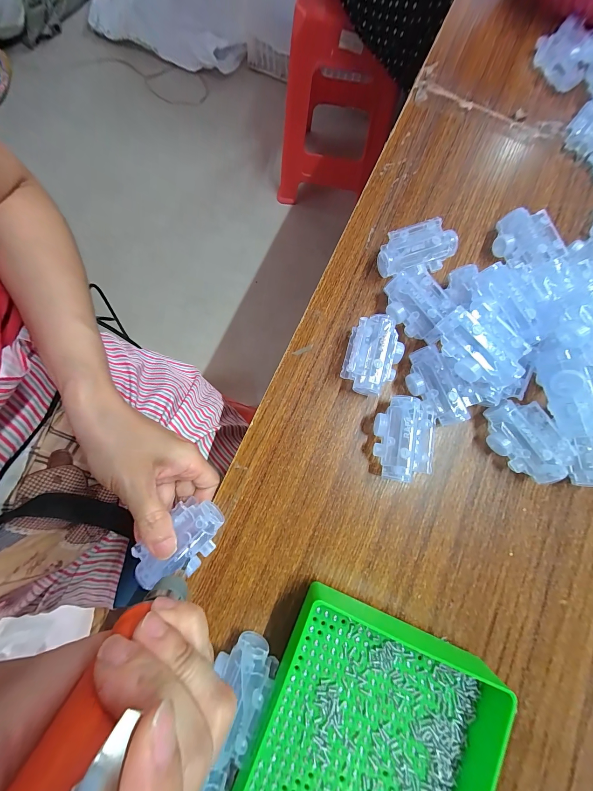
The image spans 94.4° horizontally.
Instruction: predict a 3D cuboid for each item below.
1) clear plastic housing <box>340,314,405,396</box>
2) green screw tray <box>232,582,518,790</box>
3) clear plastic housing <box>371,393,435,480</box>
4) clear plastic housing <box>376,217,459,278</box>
[{"bbox_3d":[0.068,-0.036,0.245,0.045,0.029,0.067,14,80,2],"label":"clear plastic housing"},{"bbox_3d":[0.037,0.284,0.186,0.162,0.036,0.245,22,80,4],"label":"green screw tray"},{"bbox_3d":[0.089,0.036,0.234,0.043,0.030,0.067,9,80,1],"label":"clear plastic housing"},{"bbox_3d":[0.114,-0.134,0.259,0.068,0.030,0.037,-13,80,-2],"label":"clear plastic housing"}]

